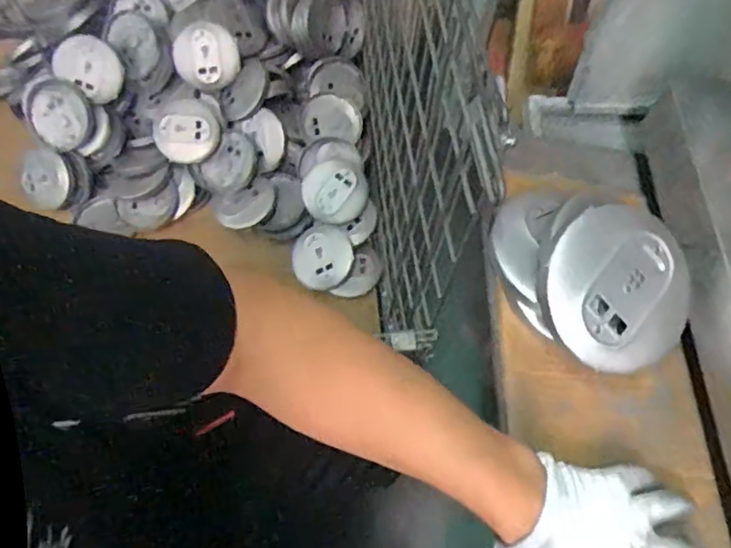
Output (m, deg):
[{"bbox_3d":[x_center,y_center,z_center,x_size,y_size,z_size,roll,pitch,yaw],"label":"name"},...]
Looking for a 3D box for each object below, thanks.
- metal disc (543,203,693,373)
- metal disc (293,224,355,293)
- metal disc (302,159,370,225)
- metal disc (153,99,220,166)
[{"bbox_3d":[0.204,0.012,0.460,0.121,0.012,0.129,0,90,-12],"label":"metal disc"},{"bbox_3d":[-0.087,-0.032,1.164,0.122,0.011,0.125,1,100,3],"label":"metal disc"},{"bbox_3d":[-0.060,-0.168,1.175,0.130,0.014,0.124,1,109,4],"label":"metal disc"},{"bbox_3d":[-0.368,-0.290,1.174,0.125,0.122,0.024,-18,23,3],"label":"metal disc"}]

